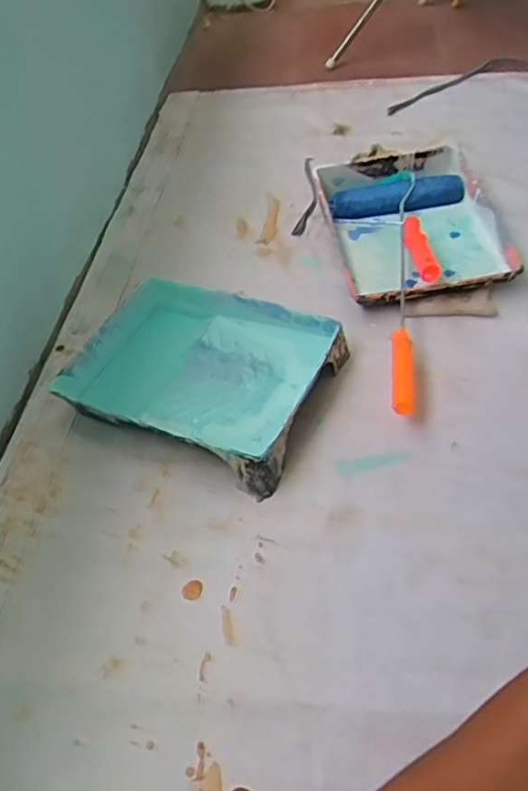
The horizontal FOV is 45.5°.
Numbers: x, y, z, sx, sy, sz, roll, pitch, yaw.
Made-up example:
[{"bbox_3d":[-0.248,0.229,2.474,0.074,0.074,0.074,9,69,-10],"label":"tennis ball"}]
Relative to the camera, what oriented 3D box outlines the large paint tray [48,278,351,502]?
[{"bbox_3d":[-0.087,-0.036,0.912,0.345,0.080,0.273,18,53,22],"label":"large paint tray"}]

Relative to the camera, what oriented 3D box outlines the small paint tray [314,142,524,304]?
[{"bbox_3d":[0.248,-0.306,1.076,0.271,0.075,0.355,-11,48,-2],"label":"small paint tray"}]

